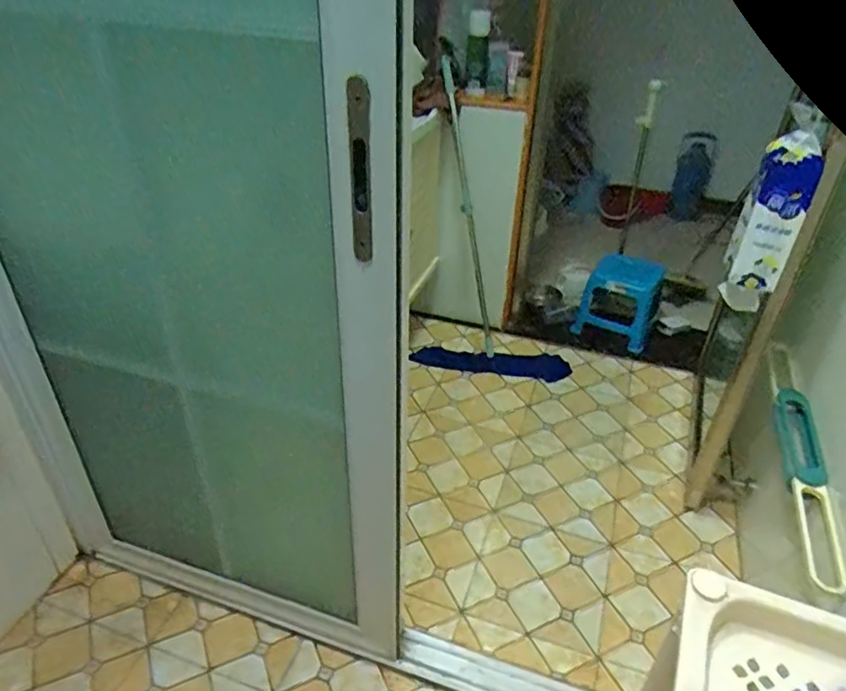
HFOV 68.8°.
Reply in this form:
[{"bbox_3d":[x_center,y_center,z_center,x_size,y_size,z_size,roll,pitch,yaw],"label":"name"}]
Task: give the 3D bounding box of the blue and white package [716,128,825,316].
[{"bbox_3d":[0.683,-0.223,1.229,0.118,0.338,0.067,21,39,25],"label":"blue and white package"}]

